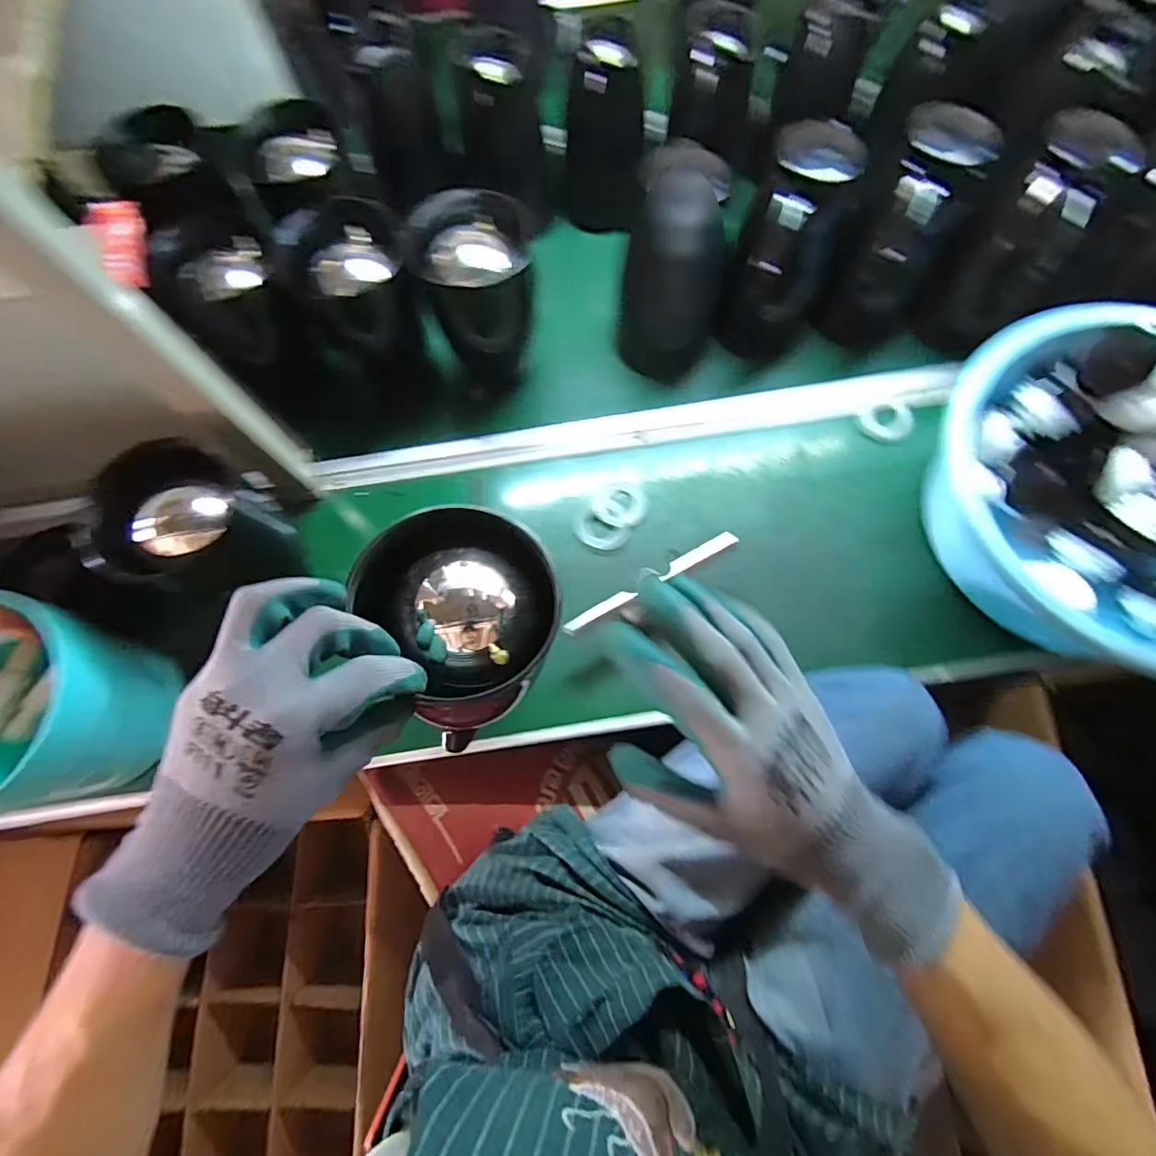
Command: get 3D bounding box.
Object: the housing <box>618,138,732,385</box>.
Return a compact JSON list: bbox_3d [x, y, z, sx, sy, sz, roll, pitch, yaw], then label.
[{"bbox_3d":[0.103,-0.329,0.591,0.101,0.241,0.116,0,71,2],"label":"housing"}]

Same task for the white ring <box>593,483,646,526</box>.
[{"bbox_3d":[0.051,-0.089,0.632,0.060,0.012,0.059,-1,71,2],"label":"white ring"}]

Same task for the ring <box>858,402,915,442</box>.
[{"bbox_3d":[0.383,-0.193,0.650,0.059,0.009,0.057,-1,71,2],"label":"ring"}]

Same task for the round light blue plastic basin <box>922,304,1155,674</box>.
[{"bbox_3d":[0.541,-0.067,0.527,0.368,0.127,0.343,-1,71,2],"label":"round light blue plastic basin"}]

